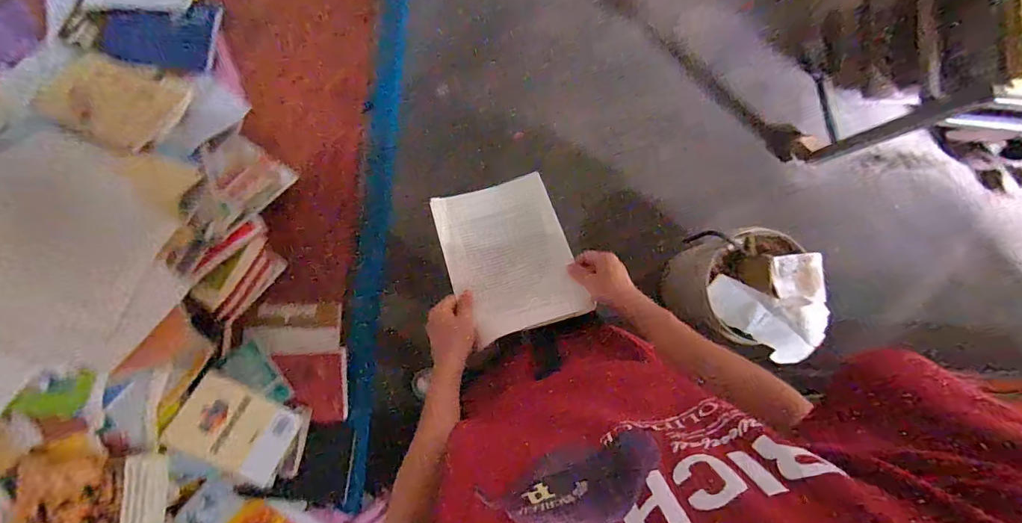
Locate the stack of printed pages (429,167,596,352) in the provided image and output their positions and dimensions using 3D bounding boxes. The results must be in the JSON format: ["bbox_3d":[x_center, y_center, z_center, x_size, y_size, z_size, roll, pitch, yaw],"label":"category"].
[{"bbox_3d":[-0.007,-0.016,0.732,0.190,0.039,0.224,-18,80,-2],"label":"stack of printed pages"}]

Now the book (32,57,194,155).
[{"bbox_3d":[-0.768,-0.315,0.878,0.205,0.011,0.203,19,59,-13],"label":"book"}]

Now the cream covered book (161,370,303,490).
[{"bbox_3d":[-0.556,0.340,0.918,0.215,0.023,0.155,39,57,-23],"label":"cream covered book"}]

